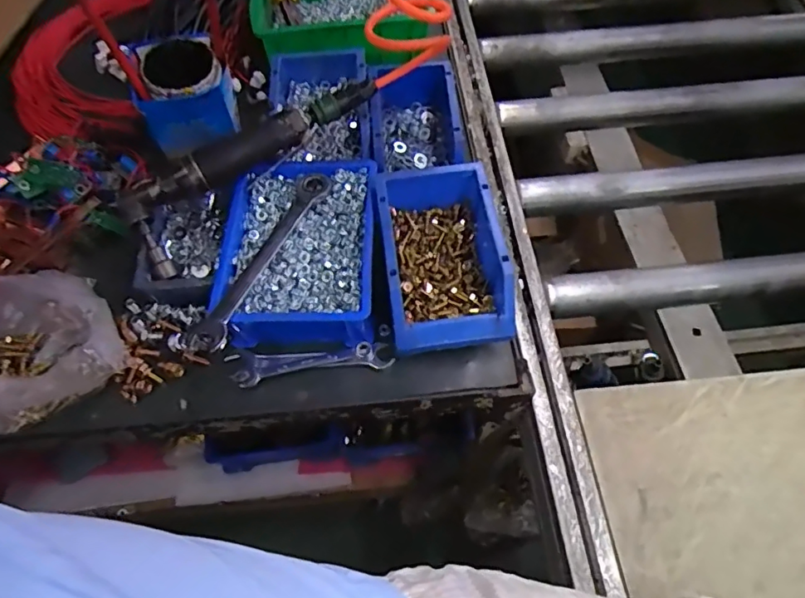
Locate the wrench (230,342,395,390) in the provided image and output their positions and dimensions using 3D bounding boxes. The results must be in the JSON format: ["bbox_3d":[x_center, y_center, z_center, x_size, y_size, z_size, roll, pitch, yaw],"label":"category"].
[{"bbox_3d":[-0.087,0.063,0.509,0.151,0.011,0.033,-4,59,-2],"label":"wrench"}]

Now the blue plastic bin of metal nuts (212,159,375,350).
[{"bbox_3d":[-0.100,-0.051,0.545,0.141,0.065,0.197,0,59,1],"label":"blue plastic bin of metal nuts"}]

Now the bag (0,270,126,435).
[{"bbox_3d":[-0.354,0.050,0.468,0.182,0.108,0.140,-36,65,-18],"label":"bag"}]

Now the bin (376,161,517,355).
[{"bbox_3d":[0.037,-0.041,0.534,0.113,0.083,0.186,-7,60,-3],"label":"bin"}]

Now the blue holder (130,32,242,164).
[{"bbox_3d":[-0.245,-0.231,0.595,0.100,0.077,0.096,-25,62,-13],"label":"blue holder"}]

